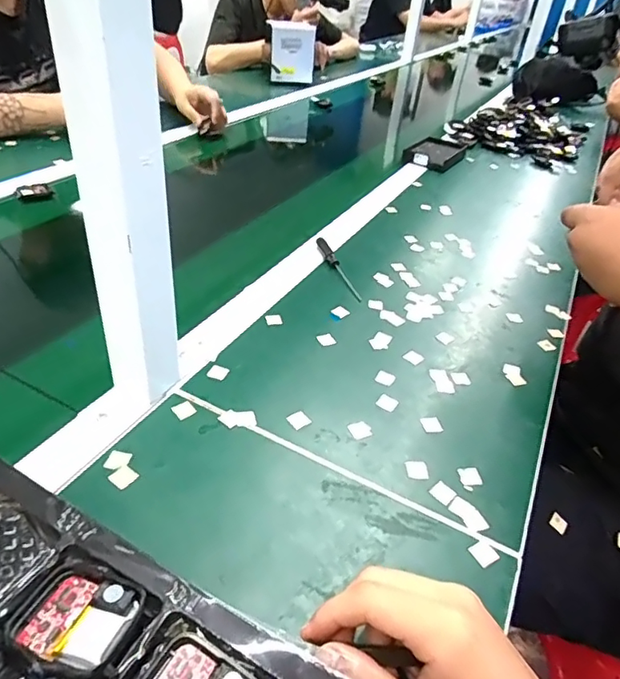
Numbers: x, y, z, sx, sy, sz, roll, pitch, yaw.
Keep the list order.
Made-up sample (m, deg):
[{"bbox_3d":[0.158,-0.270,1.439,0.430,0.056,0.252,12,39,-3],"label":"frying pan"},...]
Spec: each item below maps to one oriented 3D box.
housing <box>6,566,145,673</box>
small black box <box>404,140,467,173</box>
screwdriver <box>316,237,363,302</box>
[{"bbox_3d":[-0.088,0.105,0.198,0.040,0.008,0.036,17,38,14],"label":"housing"},{"bbox_3d":[0.253,-0.380,1.051,0.093,0.023,0.166,22,40,20],"label":"small black box"},{"bbox_3d":[0.035,-0.090,0.642,0.012,0.012,0.130,-9,39,-19],"label":"screwdriver"}]

